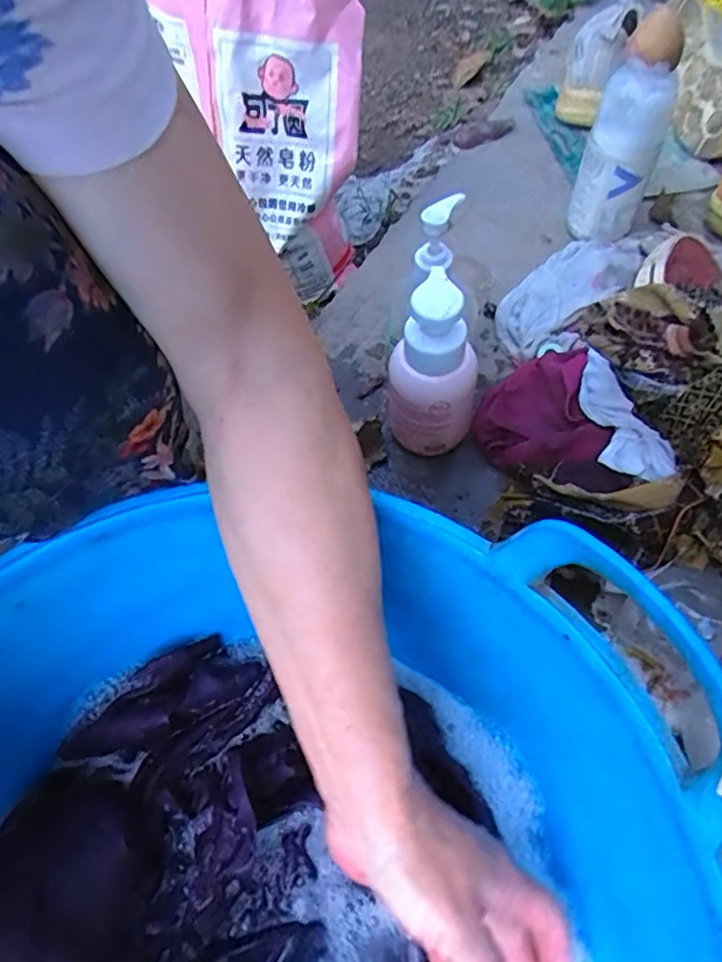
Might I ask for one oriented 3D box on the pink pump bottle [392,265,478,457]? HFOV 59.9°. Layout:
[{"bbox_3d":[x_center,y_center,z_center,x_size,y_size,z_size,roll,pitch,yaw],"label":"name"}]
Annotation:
[{"bbox_3d":[0.060,-0.110,0.489,0.062,0.150,0.114,8,61,7],"label":"pink pump bottle"}]

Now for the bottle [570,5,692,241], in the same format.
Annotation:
[{"bbox_3d":[0.243,-0.315,0.582,0.065,0.182,0.073,18,39,13],"label":"bottle"}]

